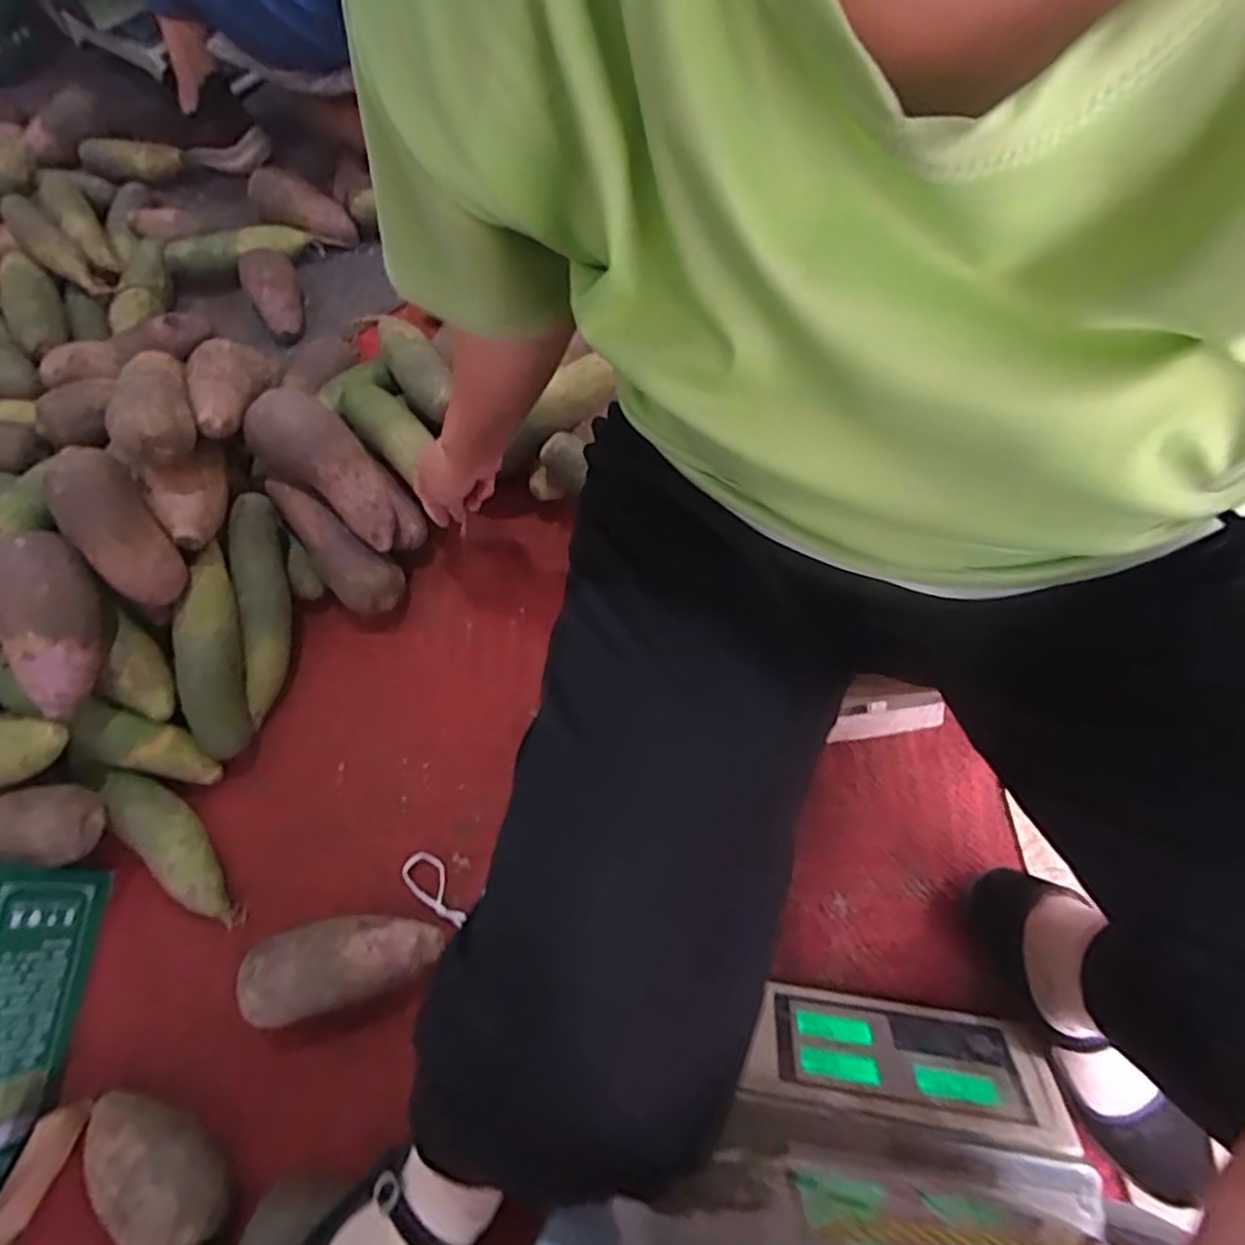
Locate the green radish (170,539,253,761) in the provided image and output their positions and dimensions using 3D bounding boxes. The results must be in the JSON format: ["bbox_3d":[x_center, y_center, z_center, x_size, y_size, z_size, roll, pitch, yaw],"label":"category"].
[{"bbox_3d":[-0.401,0.029,0.666,0.045,0.045,0.201,-8,87,-2],"label":"green radish"}]

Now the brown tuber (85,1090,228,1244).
[{"bbox_3d":[-0.362,0.415,0.526,0.139,0.061,0.070,32,72,15],"label":"brown tuber"}]

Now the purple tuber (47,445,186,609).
[{"bbox_3d":[-0.462,-0.082,0.624,0.055,0.144,0.068,-7,27,40],"label":"purple tuber"}]

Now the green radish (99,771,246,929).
[{"bbox_3d":[-0.414,0.201,0.631,0.180,0.042,0.053,36,73,17],"label":"green radish"}]

